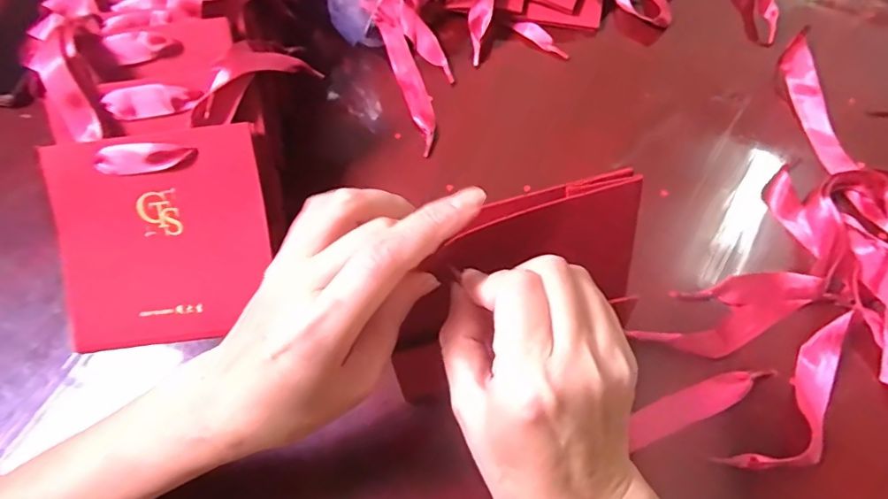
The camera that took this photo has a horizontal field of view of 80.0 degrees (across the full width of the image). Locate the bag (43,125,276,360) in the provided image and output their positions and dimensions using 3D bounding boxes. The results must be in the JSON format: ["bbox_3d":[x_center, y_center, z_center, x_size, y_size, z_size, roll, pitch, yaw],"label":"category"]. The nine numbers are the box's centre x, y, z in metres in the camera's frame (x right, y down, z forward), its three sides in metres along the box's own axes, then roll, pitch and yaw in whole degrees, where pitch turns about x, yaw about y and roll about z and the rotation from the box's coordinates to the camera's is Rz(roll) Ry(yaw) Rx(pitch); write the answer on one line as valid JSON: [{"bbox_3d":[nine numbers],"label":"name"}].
[{"bbox_3d":[-0.190,-0.003,0.357,0.146,0.012,0.136,-6,101,0],"label":"bag"}]

